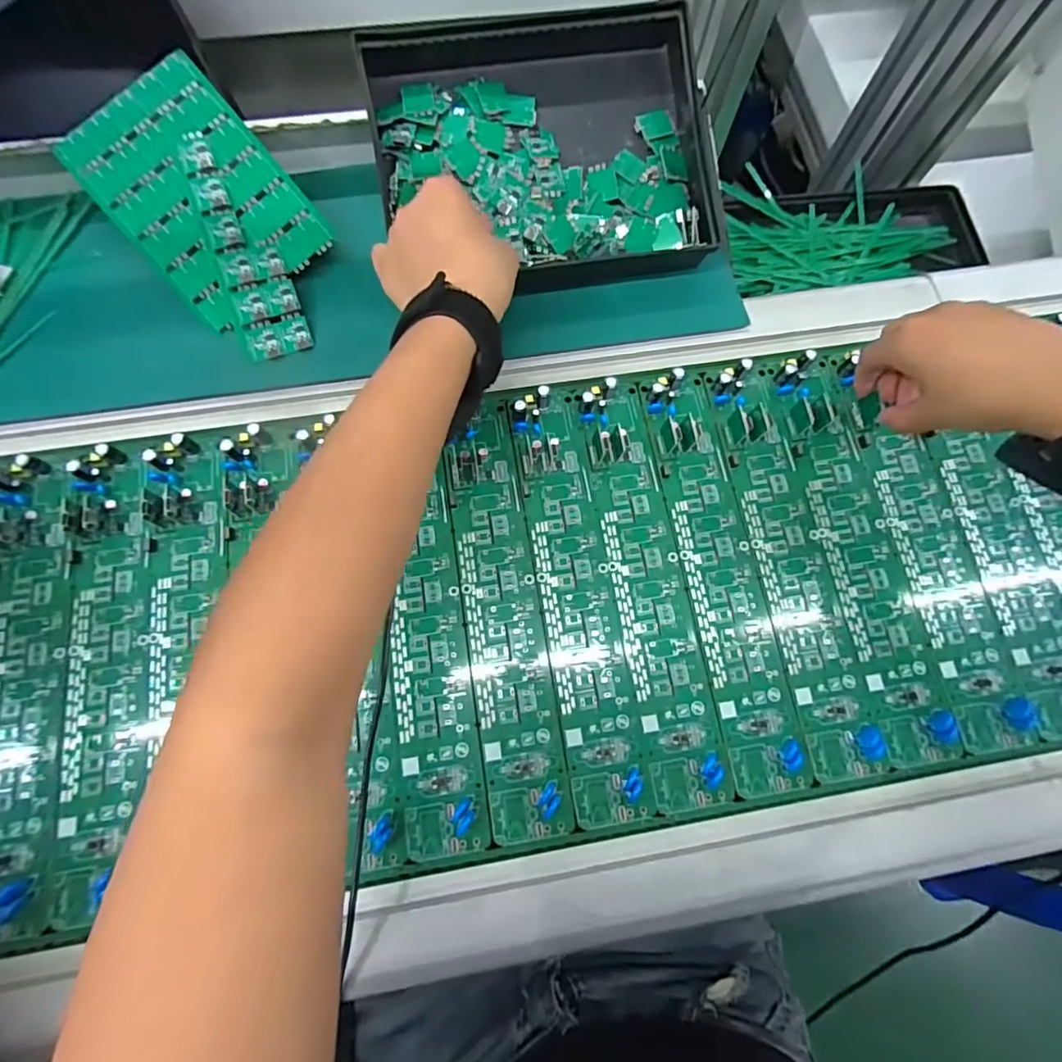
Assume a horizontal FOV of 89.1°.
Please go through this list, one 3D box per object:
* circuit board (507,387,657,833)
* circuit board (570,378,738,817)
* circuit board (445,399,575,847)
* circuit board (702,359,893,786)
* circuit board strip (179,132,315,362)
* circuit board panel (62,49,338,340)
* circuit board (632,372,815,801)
[{"bbox_3d":[0.028,0.038,0.353,0.047,0.016,0.279,-9,76,-3],"label":"circuit board"},{"bbox_3d":[0.077,0.029,0.358,0.050,0.014,0.281,-9,77,-3],"label":"circuit board"},{"bbox_3d":[-0.018,0.048,0.352,0.049,0.011,0.274,-9,77,-3],"label":"circuit board"},{"bbox_3d":[0.172,0.012,0.354,0.047,0.015,0.276,-8,76,-3],"label":"circuit board"},{"bbox_3d":[-0.204,-0.198,0.375,0.045,0.004,0.157,-25,91,-7],"label":"circuit board strip"},{"bbox_3d":[-0.229,-0.234,0.374,0.108,0.007,0.157,-41,94,-4],"label":"circuit board panel"},{"bbox_3d":[0.125,0.021,0.358,0.048,0.012,0.282,-9,77,-3],"label":"circuit board"}]

